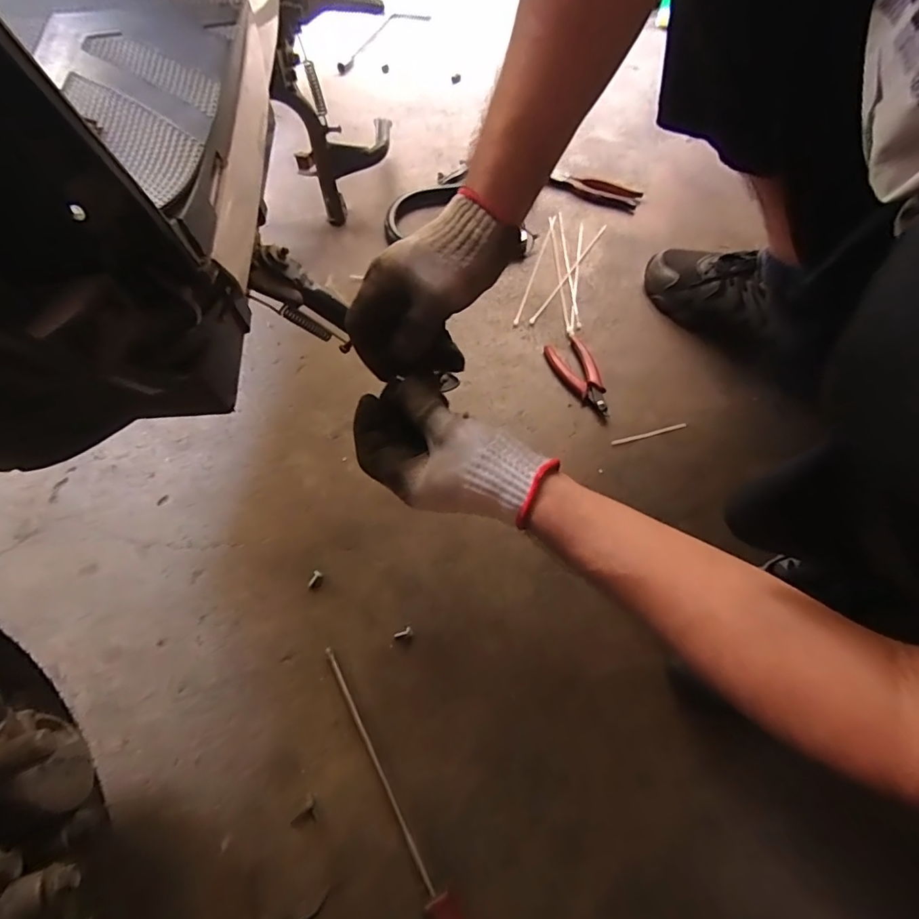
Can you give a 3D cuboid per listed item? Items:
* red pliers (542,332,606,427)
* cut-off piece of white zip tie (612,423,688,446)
[{"bbox_3d":[0.148,-0.102,0.595,0.054,0.010,0.131,-15,61,-8],"label":"red pliers"},{"bbox_3d":[0.220,-0.030,0.560,0.095,0.004,0.007,-15,61,-8],"label":"cut-off piece of white zip tie"}]

